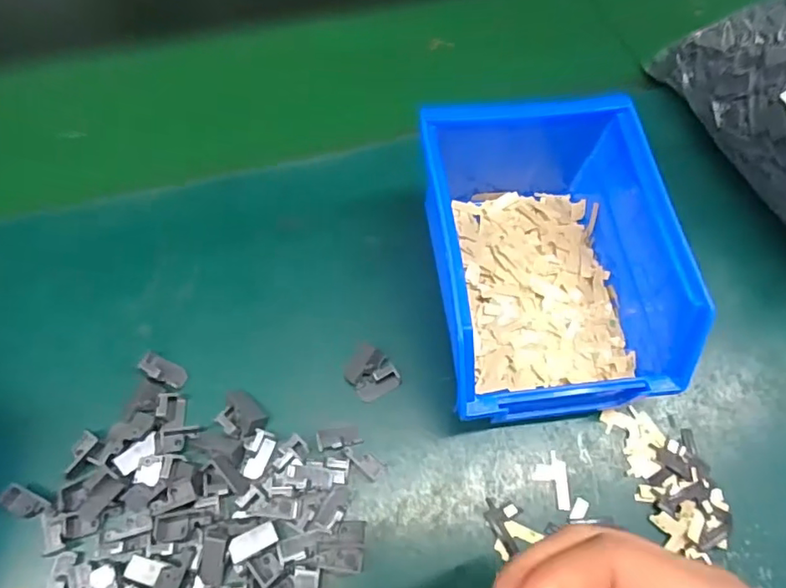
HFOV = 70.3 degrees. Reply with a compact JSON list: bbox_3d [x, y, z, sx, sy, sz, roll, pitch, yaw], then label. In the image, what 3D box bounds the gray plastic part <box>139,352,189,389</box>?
[{"bbox_3d":[-0.114,0.037,0.275,0.022,0.008,0.011,20,65,8],"label":"gray plastic part"}]

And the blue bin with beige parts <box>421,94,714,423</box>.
[{"bbox_3d":[0.068,-0.029,0.285,0.108,0.076,0.176,-7,64,-5],"label":"blue bin with beige parts"}]

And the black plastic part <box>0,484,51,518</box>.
[{"bbox_3d":[-0.164,0.093,0.247,0.018,0.009,0.010,26,65,11],"label":"black plastic part"}]

